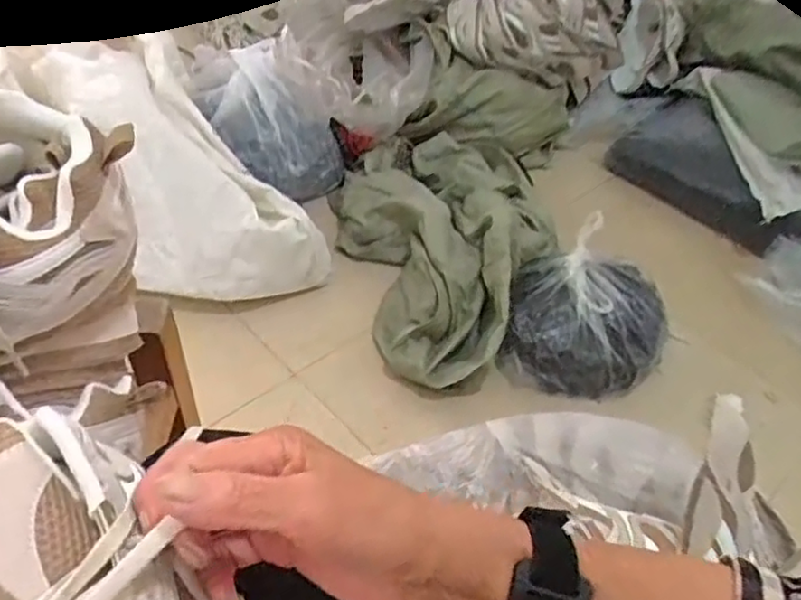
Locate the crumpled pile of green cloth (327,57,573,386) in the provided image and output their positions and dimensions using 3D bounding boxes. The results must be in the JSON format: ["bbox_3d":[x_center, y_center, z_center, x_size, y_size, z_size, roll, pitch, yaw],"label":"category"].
[{"bbox_3d":[0.084,-0.197,1.235,0.396,0.179,0.758,13,45,6],"label":"crumpled pile of green cloth"}]

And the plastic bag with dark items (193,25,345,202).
[{"bbox_3d":[-0.250,-0.338,1.284,0.235,0.176,0.293,-22,52,-26],"label":"plastic bag with dark items"}]

